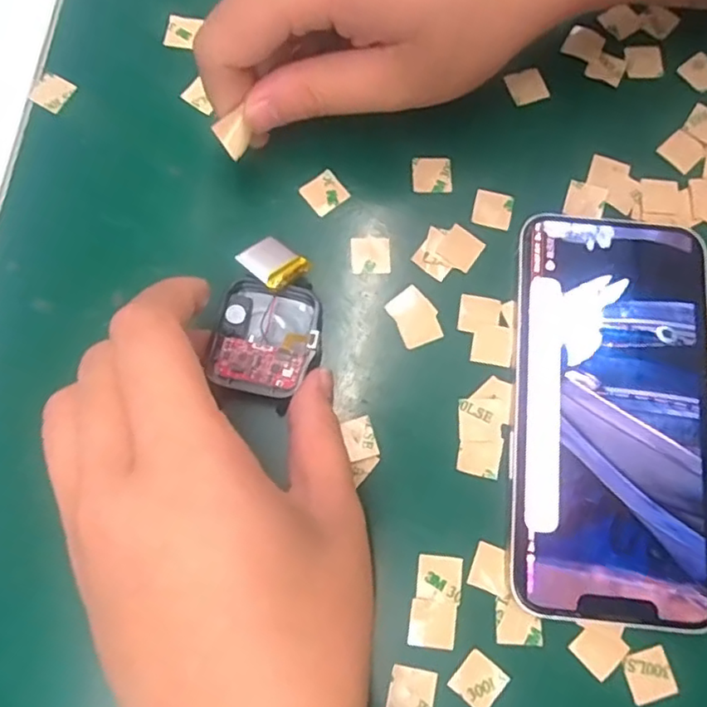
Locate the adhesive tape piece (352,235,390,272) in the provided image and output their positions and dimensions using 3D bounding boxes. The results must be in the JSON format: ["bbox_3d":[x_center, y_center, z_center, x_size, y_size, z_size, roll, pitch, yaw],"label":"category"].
[{"bbox_3d":[0.007,-0.039,0.240,0.015,0.004,0.015,-1,75,1],"label":"adhesive tape piece"}]

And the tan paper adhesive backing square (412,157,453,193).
[{"bbox_3d":[0.032,-0.073,0.250,0.016,0.004,0.015,-1,80,2],"label":"tan paper adhesive backing square"}]

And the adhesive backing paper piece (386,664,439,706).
[{"bbox_3d":[0.020,0.113,0.205,0.015,0.004,0.015,12,76,5],"label":"adhesive backing paper piece"}]

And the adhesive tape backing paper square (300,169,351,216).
[{"bbox_3d":[-0.012,-0.065,0.245,0.015,0.004,0.015,-37,79,-8],"label":"adhesive tape backing paper square"}]

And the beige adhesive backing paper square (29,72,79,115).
[{"bbox_3d":[-0.127,-0.110,0.258,0.016,0.004,0.015,29,78,8],"label":"beige adhesive backing paper square"}]

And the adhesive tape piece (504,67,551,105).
[{"bbox_3d":[0.073,-0.113,0.260,0.014,0.004,0.016,-23,79,3],"label":"adhesive tape piece"}]

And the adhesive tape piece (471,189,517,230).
[{"bbox_3d":[0.056,-0.058,0.246,0.016,0.004,0.015,15,77,7],"label":"adhesive tape piece"}]

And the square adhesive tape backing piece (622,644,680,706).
[{"bbox_3d":[0.099,0.107,0.206,0.016,0.004,0.016,-14,75,-6],"label":"square adhesive tape backing piece"}]

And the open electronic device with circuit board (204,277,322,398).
[{"bbox_3d":[-0.031,-0.006,0.227,0.037,0.010,0.043,9,76,2],"label":"open electronic device with circuit board"}]

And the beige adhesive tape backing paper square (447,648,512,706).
[{"bbox_3d":[0.042,0.109,0.205,0.015,0.004,0.015,39,80,11],"label":"beige adhesive tape backing paper square"}]

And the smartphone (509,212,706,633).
[{"bbox_3d":[0.093,0.019,0.222,0.069,0.009,0.142,6,76,1],"label":"smartphone"}]

